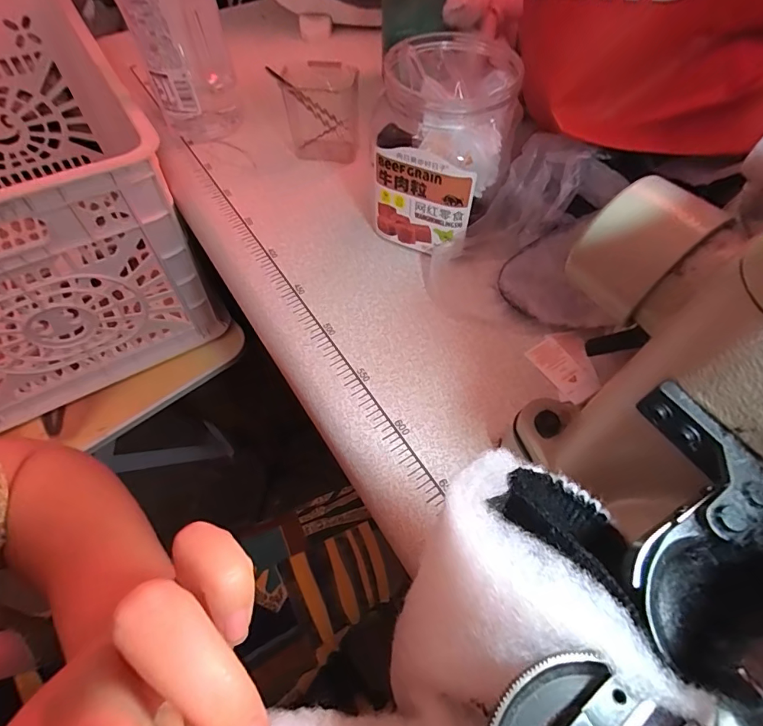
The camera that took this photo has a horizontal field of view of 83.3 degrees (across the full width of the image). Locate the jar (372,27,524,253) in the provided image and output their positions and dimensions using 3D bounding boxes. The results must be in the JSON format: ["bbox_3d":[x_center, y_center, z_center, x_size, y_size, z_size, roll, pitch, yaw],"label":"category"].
[{"bbox_3d":[0.047,-0.166,0.340,0.098,0.144,0.083,26,63,15],"label":"jar"}]

